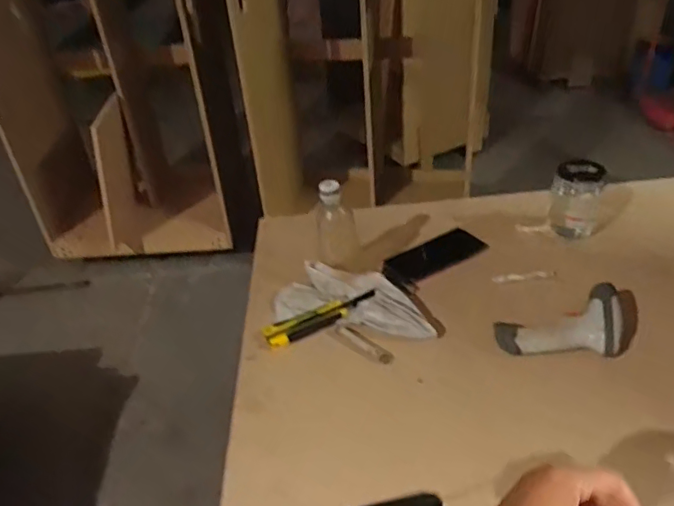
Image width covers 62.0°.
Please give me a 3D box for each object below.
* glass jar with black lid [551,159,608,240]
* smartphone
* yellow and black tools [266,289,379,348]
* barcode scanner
[{"bbox_3d":[0.389,-0.084,0.918,0.078,0.125,0.062,11,39,22],"label":"glass jar with black lid"},{"bbox_3d":[0.157,0.006,0.928,0.188,0.015,0.076,-25,40,-25],"label":"smartphone"},{"bbox_3d":[-0.021,0.093,0.809,0.169,0.022,0.036,-18,37,-16],"label":"yellow and black tools"},{"bbox_3d":[0.293,0.101,0.736,0.158,0.055,0.087,-16,34,11],"label":"barcode scanner"}]

